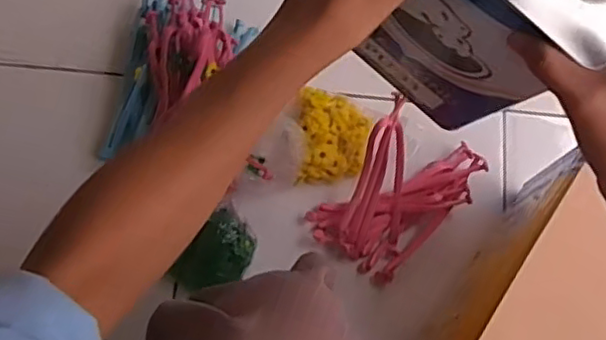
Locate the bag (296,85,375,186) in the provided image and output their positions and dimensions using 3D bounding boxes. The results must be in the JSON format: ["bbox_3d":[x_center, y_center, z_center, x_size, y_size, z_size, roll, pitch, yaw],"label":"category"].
[{"bbox_3d":[0.042,-0.042,0.789,0.091,0.027,0.113,0,74,-2],"label":"bag"}]

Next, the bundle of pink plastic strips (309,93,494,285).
[{"bbox_3d":[0.116,0.020,0.741,0.131,0.095,0.196,38,77,9],"label":"bundle of pink plastic strips"}]

